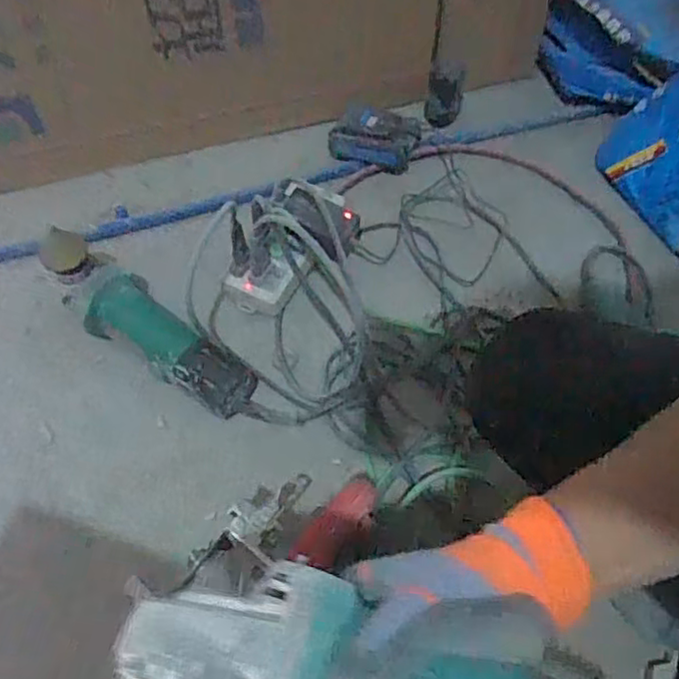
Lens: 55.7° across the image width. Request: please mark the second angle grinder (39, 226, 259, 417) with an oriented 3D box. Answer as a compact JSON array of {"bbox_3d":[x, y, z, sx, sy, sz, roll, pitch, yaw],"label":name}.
[{"bbox_3d":[-0.187,-0.007,0.646,0.240,0.112,0.067,34,67,14],"label":"second angle grinder"}]

